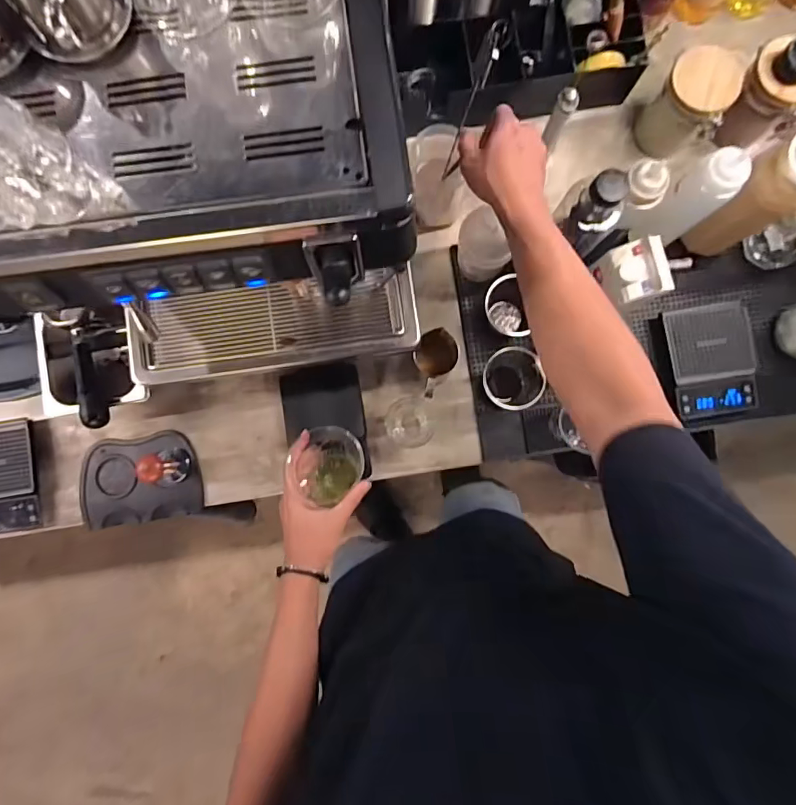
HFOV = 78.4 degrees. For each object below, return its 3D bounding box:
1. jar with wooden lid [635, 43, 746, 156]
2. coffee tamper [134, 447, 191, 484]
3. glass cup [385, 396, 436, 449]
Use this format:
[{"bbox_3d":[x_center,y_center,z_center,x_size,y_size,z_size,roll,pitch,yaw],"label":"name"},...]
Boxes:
[{"bbox_3d":[0.470,-0.484,0.789,0.101,0.135,0.116,31,83,3],"label":"jar with wooden lid"},{"bbox_3d":[-0.382,0.105,0.797,0.052,0.083,0.058,-9,83,-2],"label":"coffee tamper"},{"bbox_3d":[0.022,0.030,0.800,0.081,0.075,0.080,0,83,-1],"label":"glass cup"}]

